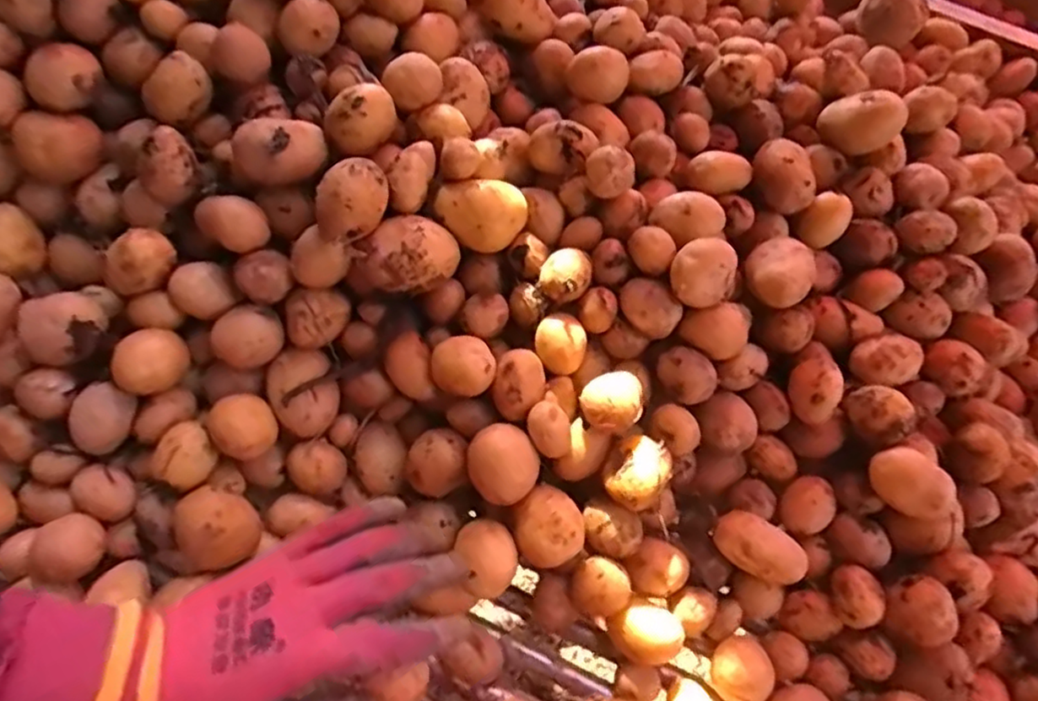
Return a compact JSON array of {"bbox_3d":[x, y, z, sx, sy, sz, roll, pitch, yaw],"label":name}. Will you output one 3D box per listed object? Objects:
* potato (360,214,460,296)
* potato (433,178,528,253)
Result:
[{"bbox_3d":[-0.074,-0.065,0.448,0.059,0.034,0.044,-40,71,-19],"label":"potato"},{"bbox_3d":[-0.026,-0.096,0.460,0.061,0.040,0.037,-5,64,-4],"label":"potato"}]

